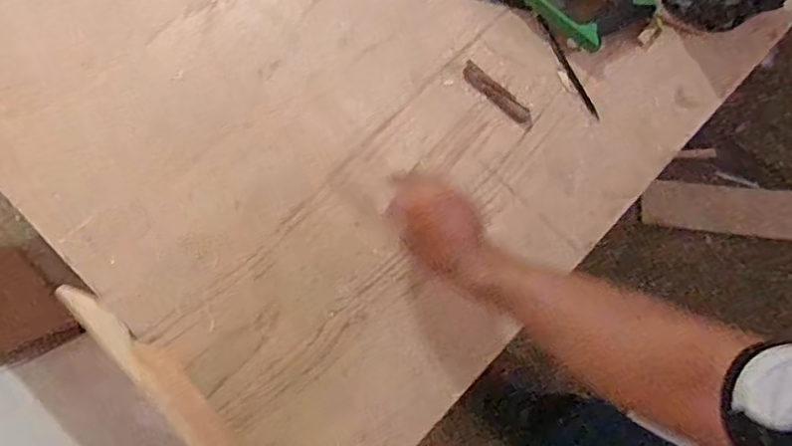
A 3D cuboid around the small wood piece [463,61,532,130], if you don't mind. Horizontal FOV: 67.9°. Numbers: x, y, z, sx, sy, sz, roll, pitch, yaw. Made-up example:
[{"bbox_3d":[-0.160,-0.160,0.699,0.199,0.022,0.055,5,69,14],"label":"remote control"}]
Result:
[{"bbox_3d":[0.130,-0.163,0.749,0.025,0.012,0.112,-44,81,-11],"label":"small wood piece"}]

